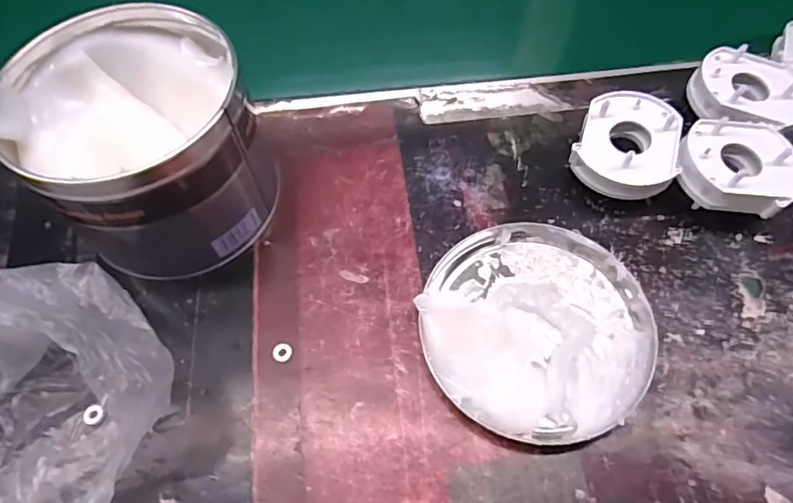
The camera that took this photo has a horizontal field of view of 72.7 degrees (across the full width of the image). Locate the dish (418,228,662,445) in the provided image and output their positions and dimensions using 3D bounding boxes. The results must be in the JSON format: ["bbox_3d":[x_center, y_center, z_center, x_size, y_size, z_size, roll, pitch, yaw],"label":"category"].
[{"bbox_3d":[0.079,0.039,0.302,0.124,0.027,0.128,-1,60,1],"label":"dish"}]

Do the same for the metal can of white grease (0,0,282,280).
[{"bbox_3d":[-0.145,-0.063,0.321,0.124,0.098,0.119,-1,60,1],"label":"metal can of white grease"}]

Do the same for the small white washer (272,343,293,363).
[{"bbox_3d":[-0.065,0.058,0.308,0.011,0.004,0.011,0,62,0],"label":"small white washer"}]

